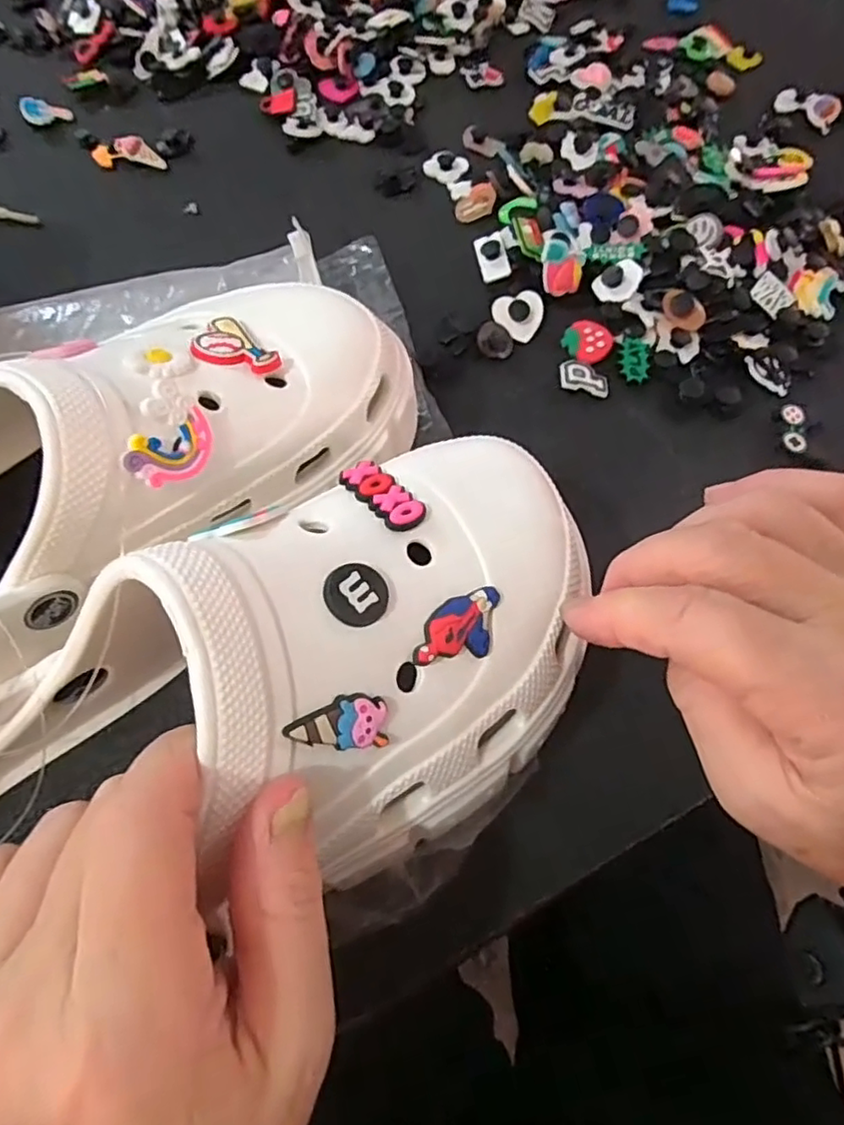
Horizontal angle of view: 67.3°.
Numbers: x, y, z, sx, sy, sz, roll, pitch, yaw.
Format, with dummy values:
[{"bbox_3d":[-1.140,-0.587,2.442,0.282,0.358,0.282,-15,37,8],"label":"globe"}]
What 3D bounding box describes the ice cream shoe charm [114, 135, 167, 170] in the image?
[{"bbox_3d":[-0.178,-0.261,0.404,0.031,0.006,0.014,21,65,-16],"label":"ice cream shoe charm"}]

